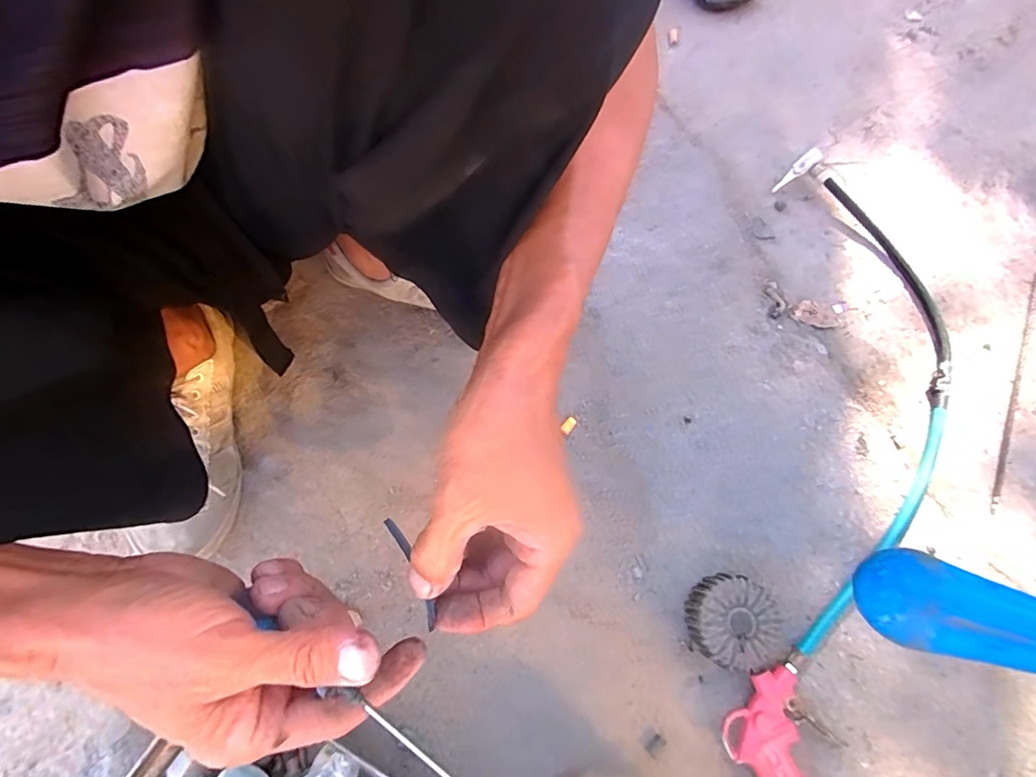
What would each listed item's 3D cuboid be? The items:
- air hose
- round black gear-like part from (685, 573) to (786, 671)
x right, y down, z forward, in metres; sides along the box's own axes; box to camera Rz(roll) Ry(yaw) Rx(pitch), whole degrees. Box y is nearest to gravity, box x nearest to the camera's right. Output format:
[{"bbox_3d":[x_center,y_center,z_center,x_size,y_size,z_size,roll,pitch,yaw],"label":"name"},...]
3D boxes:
[{"bbox_3d":[0.365,-0.009,0.481,0.147,0.022,0.529,12,68,5],"label":"air hose"},{"bbox_3d":[0.179,0.195,0.403,0.073,0.037,0.068,0,67,0],"label":"round black gear-like part"}]

